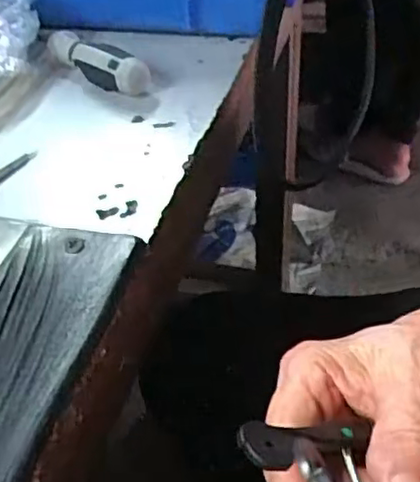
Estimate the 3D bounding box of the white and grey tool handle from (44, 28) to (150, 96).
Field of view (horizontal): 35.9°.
[{"bbox_3d":[-0.066,-0.103,0.379,0.020,0.024,0.074,-33,48,-30],"label":"white and grey tool handle"}]

